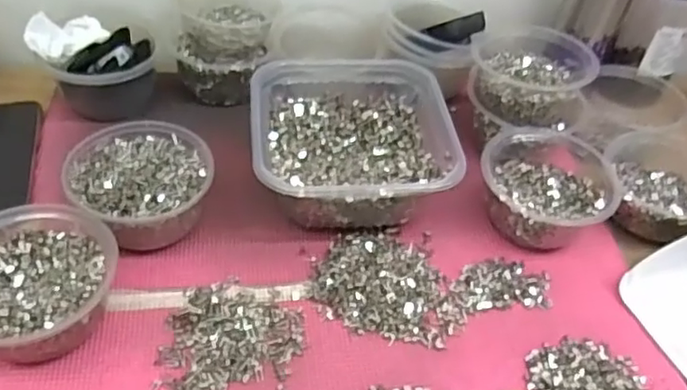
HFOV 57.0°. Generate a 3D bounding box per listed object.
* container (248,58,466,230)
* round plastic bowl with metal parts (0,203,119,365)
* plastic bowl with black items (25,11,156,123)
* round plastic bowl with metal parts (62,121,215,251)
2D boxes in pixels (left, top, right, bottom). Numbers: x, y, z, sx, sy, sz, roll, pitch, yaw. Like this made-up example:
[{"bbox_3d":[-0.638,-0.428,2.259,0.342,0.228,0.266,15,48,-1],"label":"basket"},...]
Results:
[{"bbox_3d":[0.004,-0.048,0.577,0.169,0.074,0.167,-1,45,-8],"label":"container"},{"bbox_3d":[-0.222,0.064,0.455,0.111,0.057,0.113,4,45,-4],"label":"round plastic bowl with metal parts"},{"bbox_3d":[-0.240,-0.125,0.619,0.107,0.078,0.087,-18,50,-23],"label":"plastic bowl with black items"},{"bbox_3d":[-0.169,-0.009,0.530,0.109,0.060,0.117,4,45,-4],"label":"round plastic bowl with metal parts"}]

